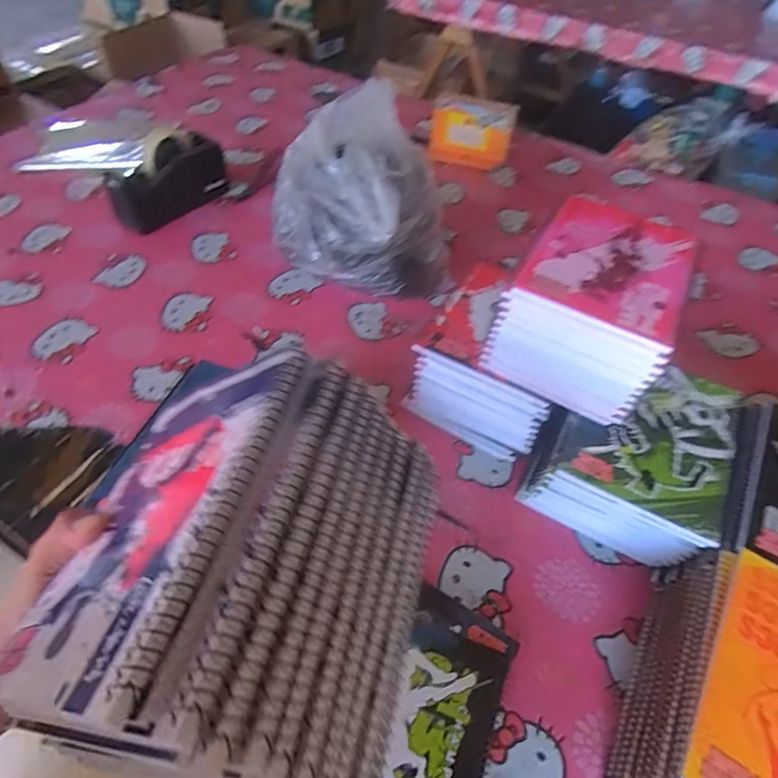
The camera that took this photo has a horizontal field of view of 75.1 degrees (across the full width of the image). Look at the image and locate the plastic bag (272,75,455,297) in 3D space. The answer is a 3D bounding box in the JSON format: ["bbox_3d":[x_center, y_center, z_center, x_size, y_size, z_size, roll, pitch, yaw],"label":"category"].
[{"bbox_3d":[-0.041,-0.303,0.802,0.254,0.204,0.289,-7,51,-9],"label":"plastic bag"}]

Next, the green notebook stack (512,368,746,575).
[{"bbox_3d":[0.264,0.075,0.567,0.169,0.120,0.190,25,53,17],"label":"green notebook stack"}]

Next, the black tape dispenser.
[{"bbox_3d":[-0.384,-0.365,0.886,0.081,0.107,0.199,34,56,23],"label":"black tape dispenser"}]

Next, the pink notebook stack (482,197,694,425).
[{"bbox_3d":[0.224,-0.094,0.553,0.155,0.115,0.204,26,53,17],"label":"pink notebook stack"}]

